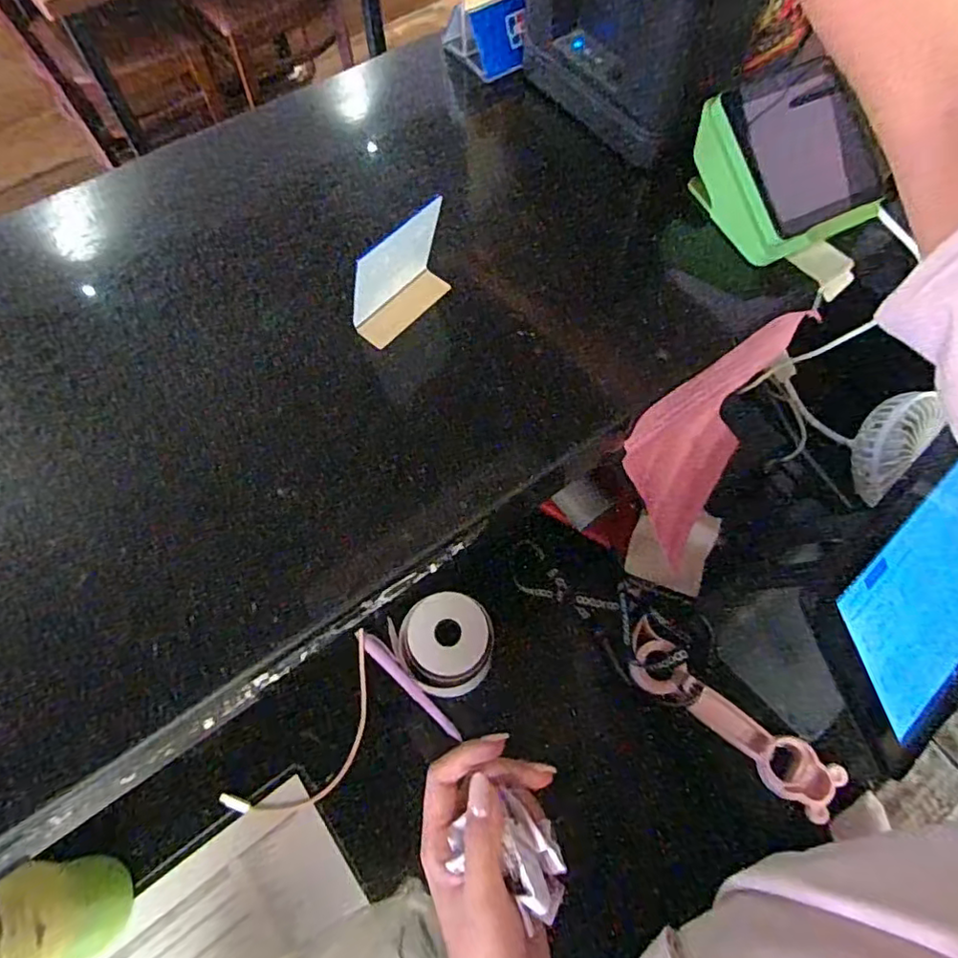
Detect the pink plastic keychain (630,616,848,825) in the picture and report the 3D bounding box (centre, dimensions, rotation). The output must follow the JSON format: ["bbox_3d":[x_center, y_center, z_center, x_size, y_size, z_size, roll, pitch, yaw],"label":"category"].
[{"bbox_3d":[0.220,0.212,0.528,0.205,0.025,0.050,36,71,15],"label":"pink plastic keychain"}]

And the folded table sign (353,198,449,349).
[{"bbox_3d":[-0.043,-0.112,0.321,0.017,0.066,0.060,42,72,17],"label":"folded table sign"}]

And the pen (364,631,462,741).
[{"bbox_3d":[-0.062,0.191,0.550,0.126,0.009,0.015,42,72,17],"label":"pen"}]

